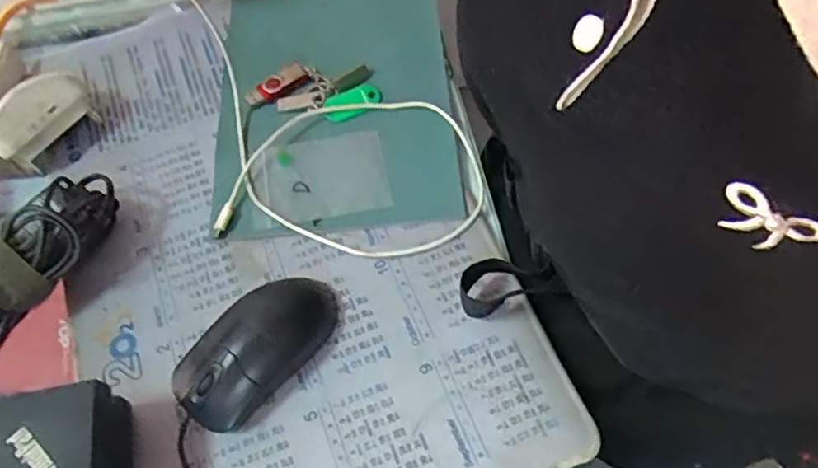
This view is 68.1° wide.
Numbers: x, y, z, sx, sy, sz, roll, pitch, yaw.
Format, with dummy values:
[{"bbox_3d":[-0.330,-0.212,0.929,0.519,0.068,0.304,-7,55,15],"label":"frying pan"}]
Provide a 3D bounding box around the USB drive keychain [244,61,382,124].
[{"bbox_3d":[-0.077,-0.119,0.495,0.102,0.012,0.053,1,61,4],"label":"USB drive keychain"}]

